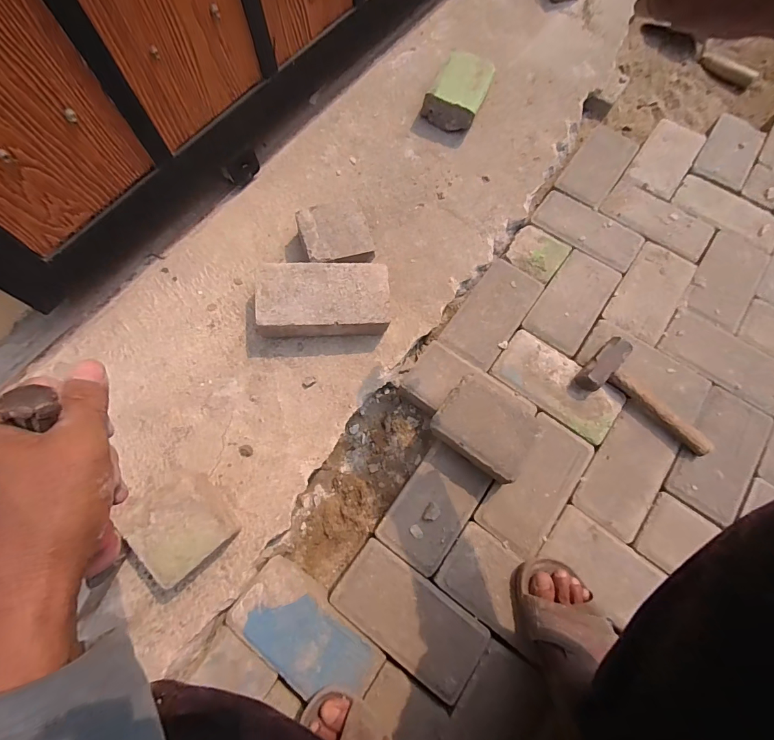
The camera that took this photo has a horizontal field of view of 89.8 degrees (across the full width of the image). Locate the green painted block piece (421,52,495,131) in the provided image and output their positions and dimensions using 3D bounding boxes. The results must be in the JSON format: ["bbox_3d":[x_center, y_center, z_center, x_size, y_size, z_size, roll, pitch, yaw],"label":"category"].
[{"bbox_3d":[0.142,-0.552,0.771,0.105,0.070,0.130,25,74,7],"label":"green painted block piece"}]

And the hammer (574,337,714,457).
[{"bbox_3d":[0.417,0.050,0.619,0.214,0.039,0.102,43,76,11],"label":"hammer"}]

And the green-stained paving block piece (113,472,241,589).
[{"bbox_3d":[-0.279,0.205,0.530,0.107,0.072,0.136,-38,73,-11],"label":"green-stained paving block piece"}]

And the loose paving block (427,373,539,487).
[{"bbox_3d":[0.150,0.084,0.586,0.138,0.066,0.115,32,75,12],"label":"loose paving block"}]

